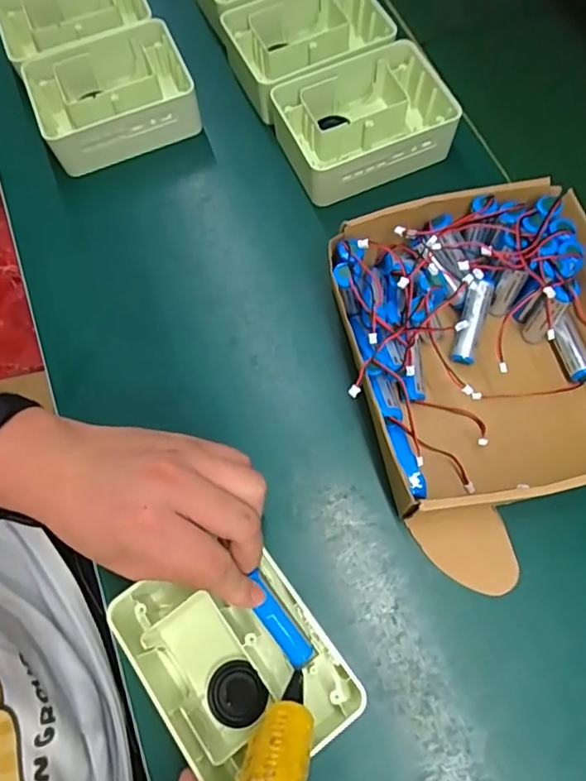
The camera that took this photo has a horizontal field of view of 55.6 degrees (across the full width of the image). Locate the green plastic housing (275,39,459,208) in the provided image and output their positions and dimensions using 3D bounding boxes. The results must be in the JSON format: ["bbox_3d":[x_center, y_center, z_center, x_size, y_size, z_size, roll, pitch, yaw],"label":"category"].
[{"bbox_3d":[0.066,-0.241,0.506,0.149,0.053,0.111,-18,70,-6],"label":"green plastic housing"}]

